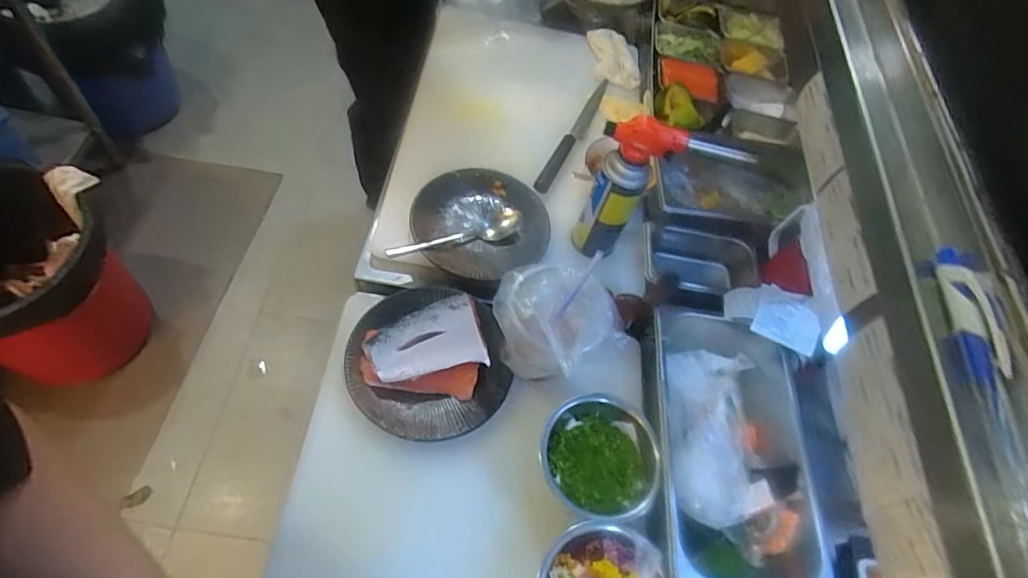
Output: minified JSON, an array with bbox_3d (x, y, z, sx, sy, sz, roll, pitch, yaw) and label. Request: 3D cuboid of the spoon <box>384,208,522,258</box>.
[{"bbox_3d":[-0.081,-0.071,0.768,0.192,0.028,0.040,-19,62,-15],"label":"spoon"}]

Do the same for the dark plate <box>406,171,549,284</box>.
[{"bbox_3d":[-0.043,-0.102,0.796,0.197,0.044,0.184,5,60,-9],"label":"dark plate"}]

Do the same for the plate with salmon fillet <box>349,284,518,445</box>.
[{"bbox_3d":[-0.107,0.081,0.657,0.180,0.051,0.194,2,58,-3],"label":"plate with salmon fillet"}]

